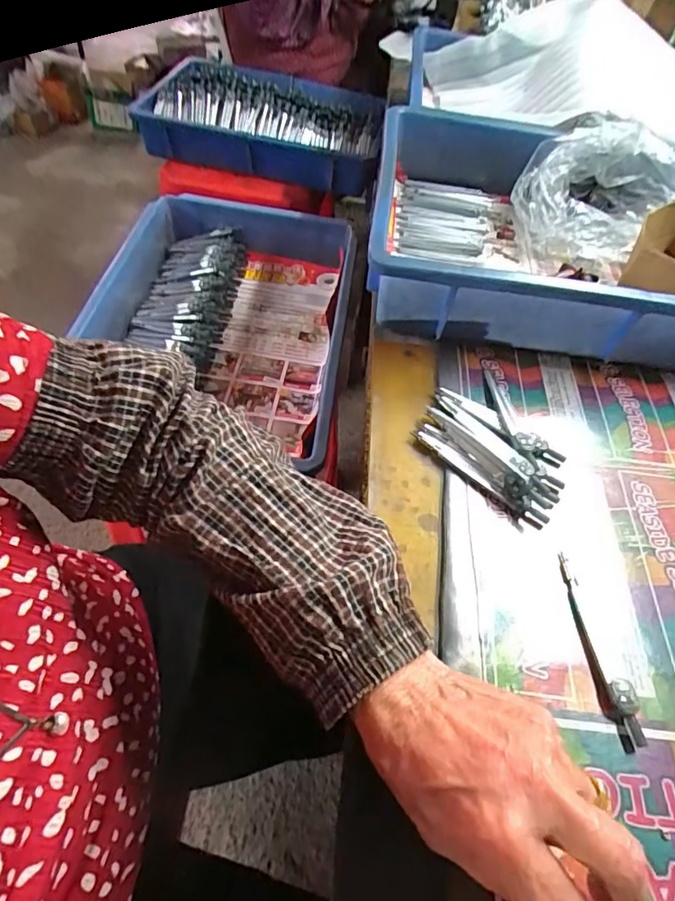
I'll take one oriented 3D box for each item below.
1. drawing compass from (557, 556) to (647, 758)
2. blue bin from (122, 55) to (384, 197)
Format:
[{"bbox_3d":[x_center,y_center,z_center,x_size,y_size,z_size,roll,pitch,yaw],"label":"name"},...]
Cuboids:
[{"bbox_3d":[0.157,0.115,0.301,0.015,0.009,0.111,-1,55,-8],"label":"drawing compass"},{"bbox_3d":[-0.119,-0.611,0.943,0.441,0.106,0.287,22,56,11],"label":"blue bin"}]

